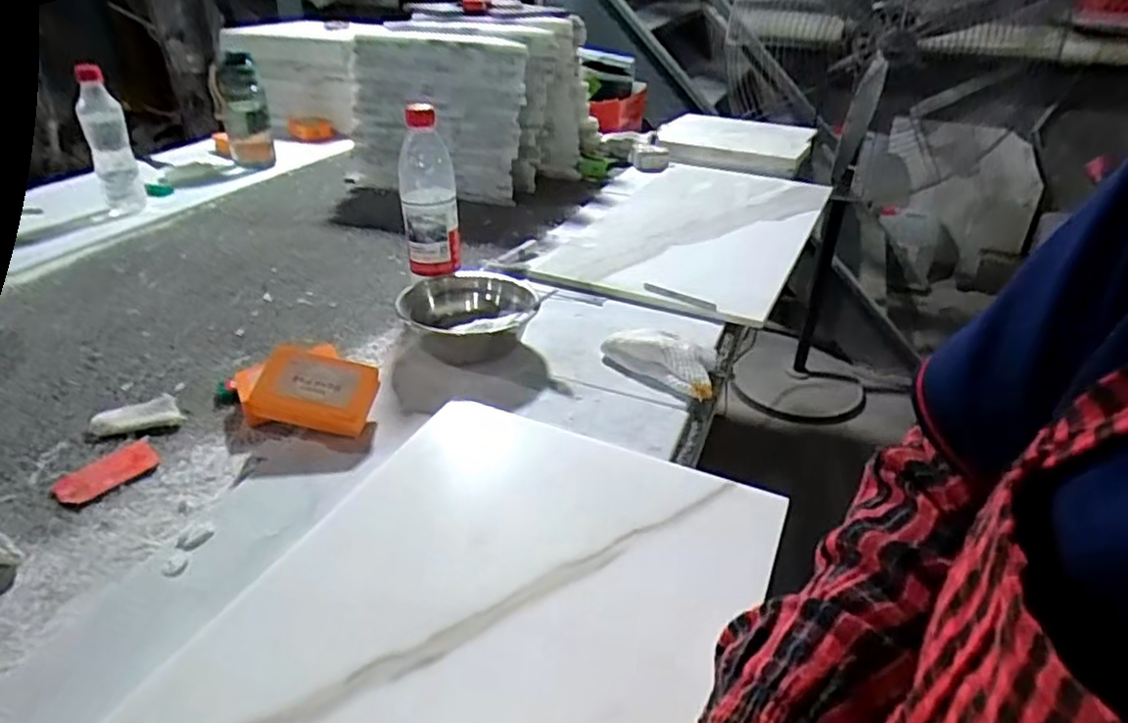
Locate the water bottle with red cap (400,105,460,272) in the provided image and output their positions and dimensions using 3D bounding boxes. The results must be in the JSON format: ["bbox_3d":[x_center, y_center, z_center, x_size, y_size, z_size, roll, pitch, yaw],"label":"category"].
[{"bbox_3d":[-0.157,-0.196,0.805,0.064,0.181,0.065,-6,33,-9],"label":"water bottle with red cap"}]

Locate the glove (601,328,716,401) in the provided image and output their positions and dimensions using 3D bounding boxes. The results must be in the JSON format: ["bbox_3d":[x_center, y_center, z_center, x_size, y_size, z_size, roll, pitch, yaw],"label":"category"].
[{"bbox_3d":[0.106,-0.007,0.707,0.120,0.032,0.067,23,37,33],"label":"glove"}]

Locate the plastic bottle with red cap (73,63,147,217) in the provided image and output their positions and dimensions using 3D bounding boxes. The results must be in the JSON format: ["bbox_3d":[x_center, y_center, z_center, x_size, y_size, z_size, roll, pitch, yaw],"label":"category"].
[{"bbox_3d":[-0.708,-0.334,1.077,0.059,0.203,0.074,-19,35,-30],"label":"plastic bottle with red cap"}]

